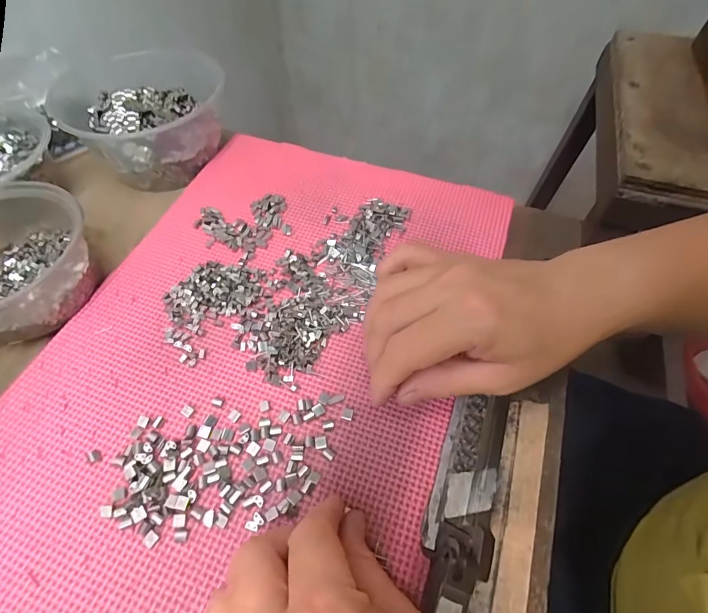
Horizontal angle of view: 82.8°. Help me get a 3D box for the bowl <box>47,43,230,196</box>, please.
[{"bbox_3d":[-0.193,-0.186,0.382,0.143,0.050,0.135,1,56,-1],"label":"bowl"}]

